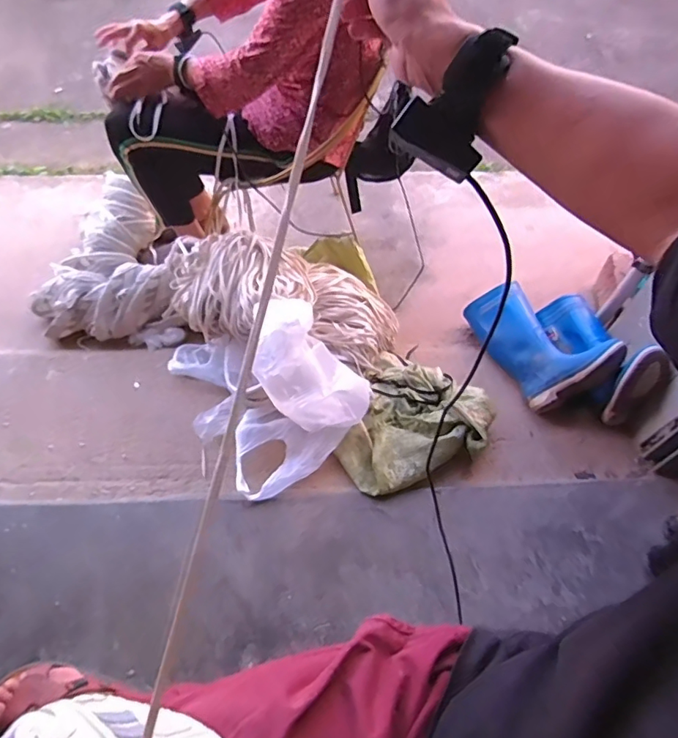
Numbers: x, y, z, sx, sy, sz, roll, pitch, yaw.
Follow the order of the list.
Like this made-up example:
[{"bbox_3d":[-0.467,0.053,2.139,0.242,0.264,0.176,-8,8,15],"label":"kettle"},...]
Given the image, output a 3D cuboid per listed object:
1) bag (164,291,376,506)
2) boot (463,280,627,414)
[{"bbox_3d":[-0.164,-0.015,1.043,0.323,0.269,0.422,-31,60,-24],"label":"bag"},{"bbox_3d":[0.434,-0.063,1.159,0.099,0.209,0.369,20,23,-40],"label":"boot"}]

